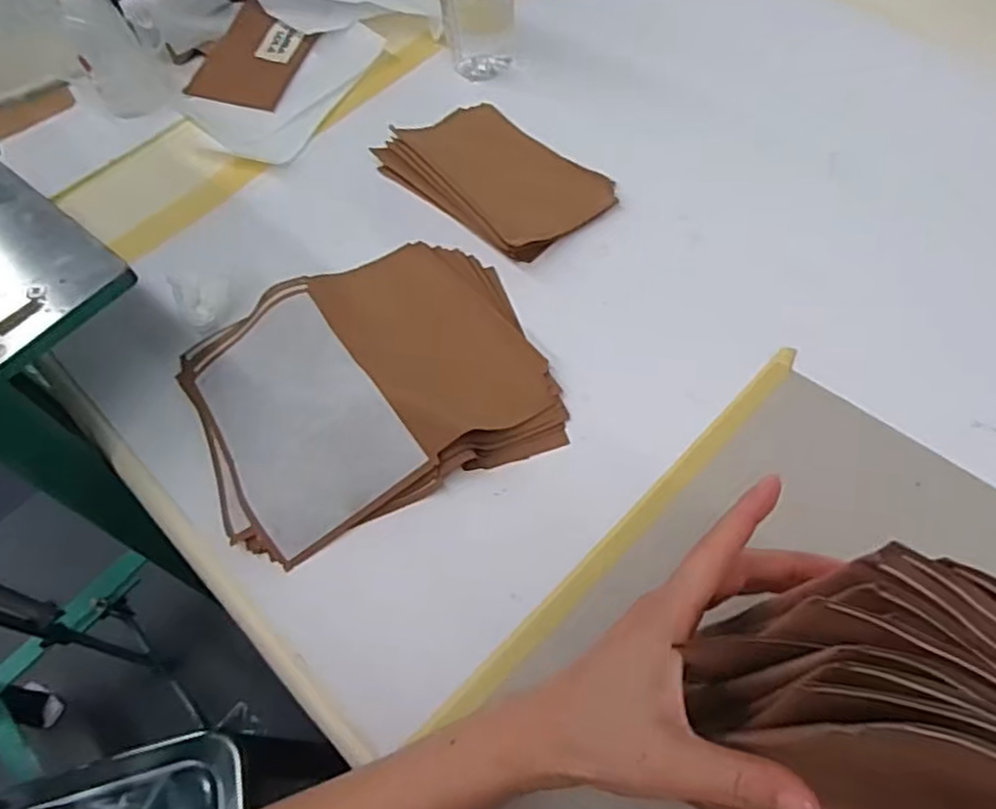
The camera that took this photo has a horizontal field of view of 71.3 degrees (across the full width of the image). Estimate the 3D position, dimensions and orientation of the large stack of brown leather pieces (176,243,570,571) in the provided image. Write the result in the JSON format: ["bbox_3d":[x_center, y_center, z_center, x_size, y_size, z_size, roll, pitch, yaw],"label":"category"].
[{"bbox_3d":[-0.095,-0.024,0.494,0.240,0.031,0.205,-25,58,-7],"label":"large stack of brown leather pieces"}]

